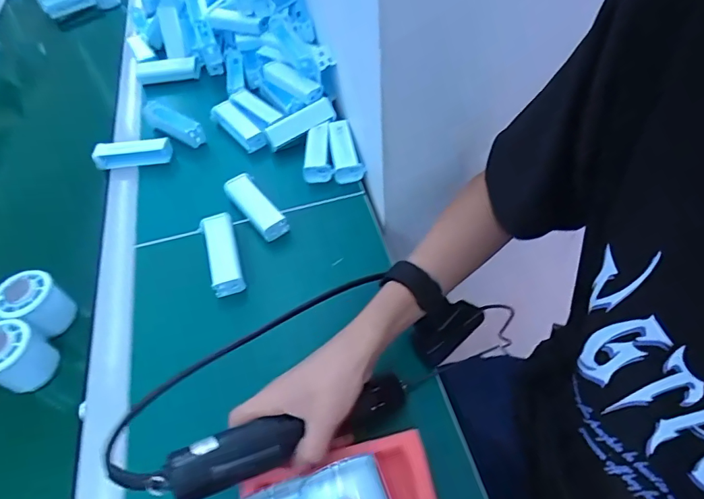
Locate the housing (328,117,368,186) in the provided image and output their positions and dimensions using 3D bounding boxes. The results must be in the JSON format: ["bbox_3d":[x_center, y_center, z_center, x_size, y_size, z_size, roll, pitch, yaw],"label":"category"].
[{"bbox_3d":[-0.009,-0.137,0.619,0.040,0.033,0.098,-8,53,-1],"label":"housing"}]

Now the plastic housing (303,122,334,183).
[{"bbox_3d":[-0.050,-0.136,0.619,0.040,0.033,0.091,-8,53,0],"label":"plastic housing"}]

